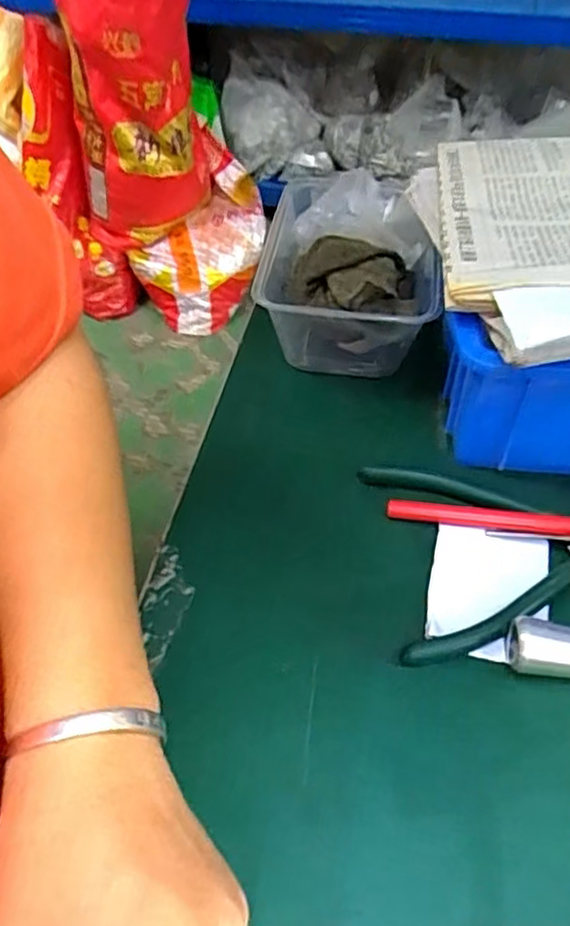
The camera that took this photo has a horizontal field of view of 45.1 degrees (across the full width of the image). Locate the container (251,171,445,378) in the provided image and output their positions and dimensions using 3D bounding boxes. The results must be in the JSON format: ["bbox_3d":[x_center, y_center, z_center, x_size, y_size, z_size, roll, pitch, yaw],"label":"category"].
[{"bbox_3d":[0.043,-0.123,0.455,0.101,0.070,0.156,5,48,4],"label":"container"}]

